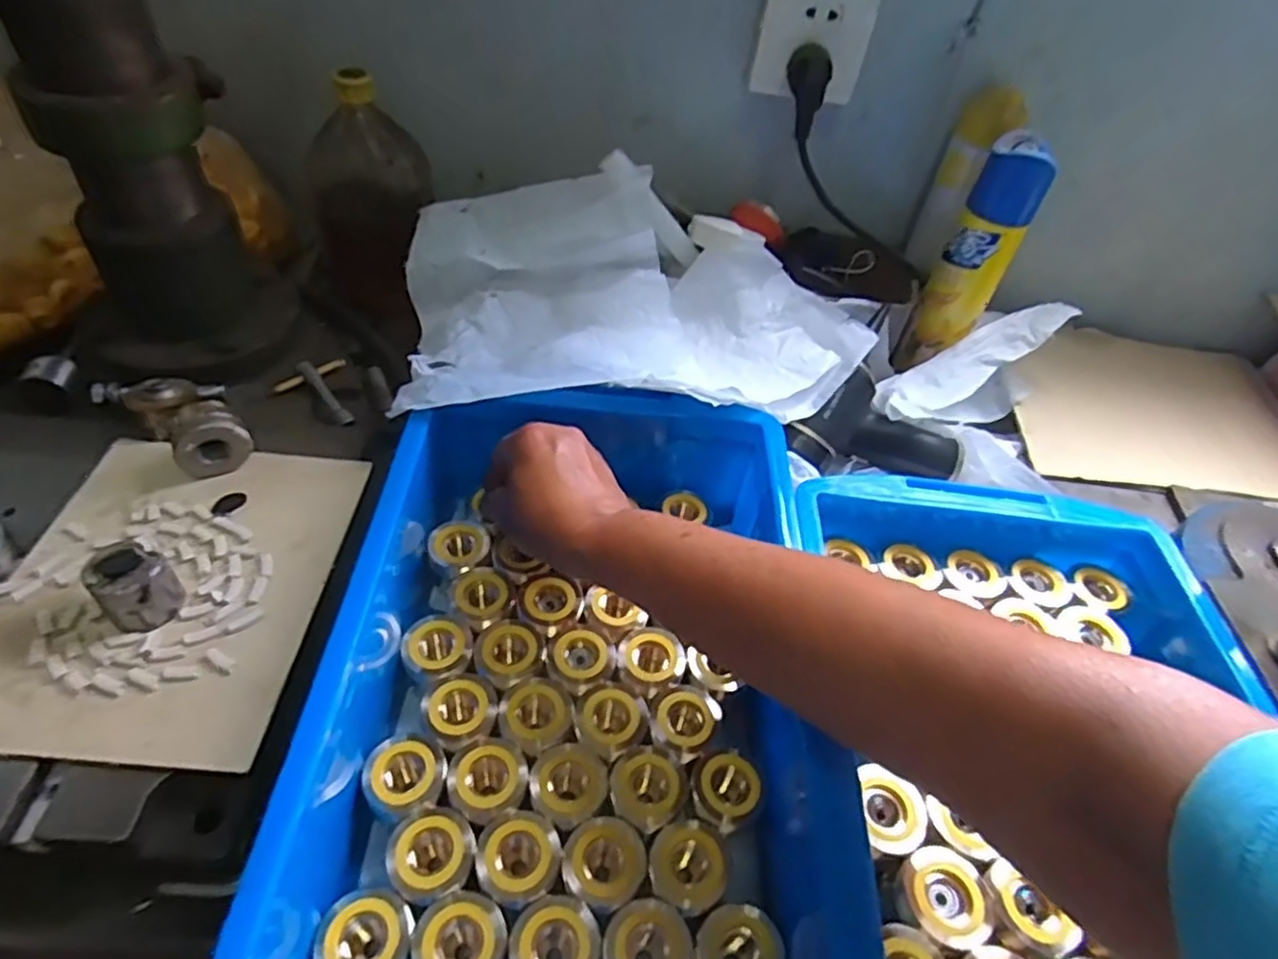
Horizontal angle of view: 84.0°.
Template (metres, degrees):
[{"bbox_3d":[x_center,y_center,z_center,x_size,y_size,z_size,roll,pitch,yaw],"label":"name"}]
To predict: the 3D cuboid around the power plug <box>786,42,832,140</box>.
[{"bbox_3d":[0.137,-0.309,0.567,0.034,0.067,0.024,-2,19,-9],"label":"power plug"}]

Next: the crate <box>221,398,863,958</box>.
[{"bbox_3d":[-0.046,0.104,0.390,0.226,0.097,0.341,3,47,-5],"label":"crate"}]

